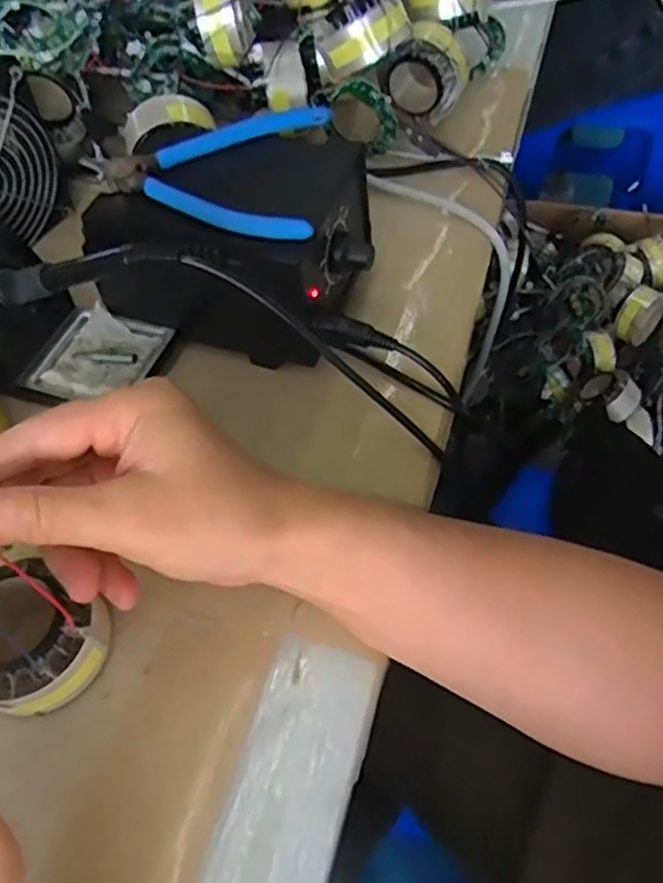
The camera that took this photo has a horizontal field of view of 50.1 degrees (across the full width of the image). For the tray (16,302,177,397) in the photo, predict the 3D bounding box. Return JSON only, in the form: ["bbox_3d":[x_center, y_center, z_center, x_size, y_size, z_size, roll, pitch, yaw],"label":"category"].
[{"bbox_3d":[-0.142,-0.052,0.429,0.070,0.009,0.065,17,59,14],"label":"tray"}]

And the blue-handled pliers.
[{"bbox_3d":[-0.073,-0.152,0.404,0.134,0.025,0.111,4,57,1],"label":"blue-handled pliers"}]

